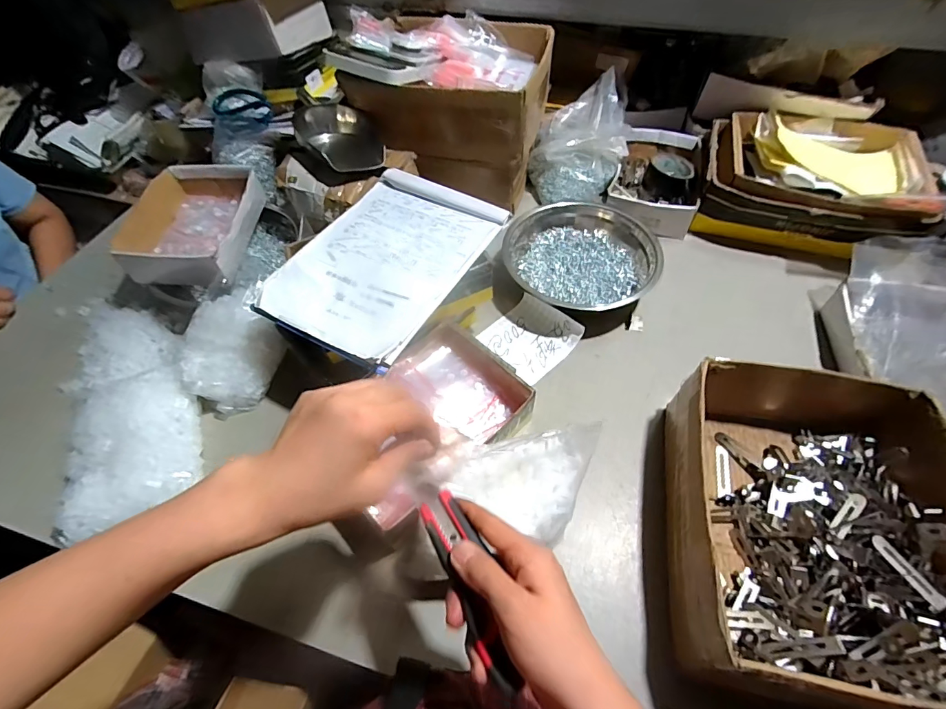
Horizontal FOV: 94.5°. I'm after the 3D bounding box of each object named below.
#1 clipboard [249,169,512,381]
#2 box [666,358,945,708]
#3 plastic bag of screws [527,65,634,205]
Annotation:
[{"bbox_3d":[-0.115,-0.133,0.585,0.220,0.016,0.305,23,59,18],"label":"clipboard"},{"bbox_3d":[0.357,0.178,0.467,0.259,0.119,0.306,8,56,8],"label":"box"},{"bbox_3d":[0.207,-0.415,0.851,0.180,0.145,0.202,8,56,8],"label":"plastic bag of screws"}]

